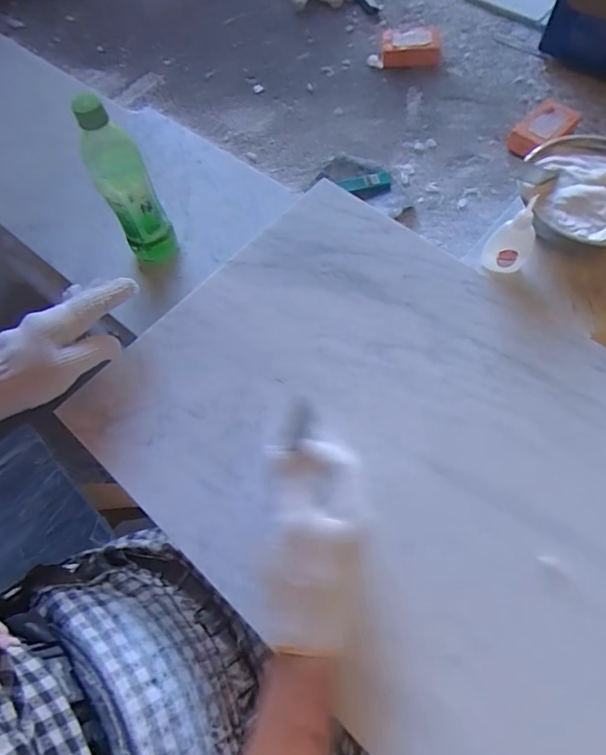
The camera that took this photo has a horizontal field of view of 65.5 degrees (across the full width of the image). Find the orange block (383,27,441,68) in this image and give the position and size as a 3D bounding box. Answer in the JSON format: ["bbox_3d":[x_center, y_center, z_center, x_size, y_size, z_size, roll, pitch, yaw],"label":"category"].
[{"bbox_3d":[0.181,-0.551,0.784,0.097,0.037,0.052,7,67,5],"label":"orange block"}]

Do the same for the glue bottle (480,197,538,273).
[{"bbox_3d":[0.211,-0.140,0.465,0.040,0.092,0.026,33,72,15],"label":"glue bottle"}]

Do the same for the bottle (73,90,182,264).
[{"bbox_3d":[-0.201,-0.211,0.553,0.058,0.230,0.058,-30,69,-10],"label":"bottle"}]

